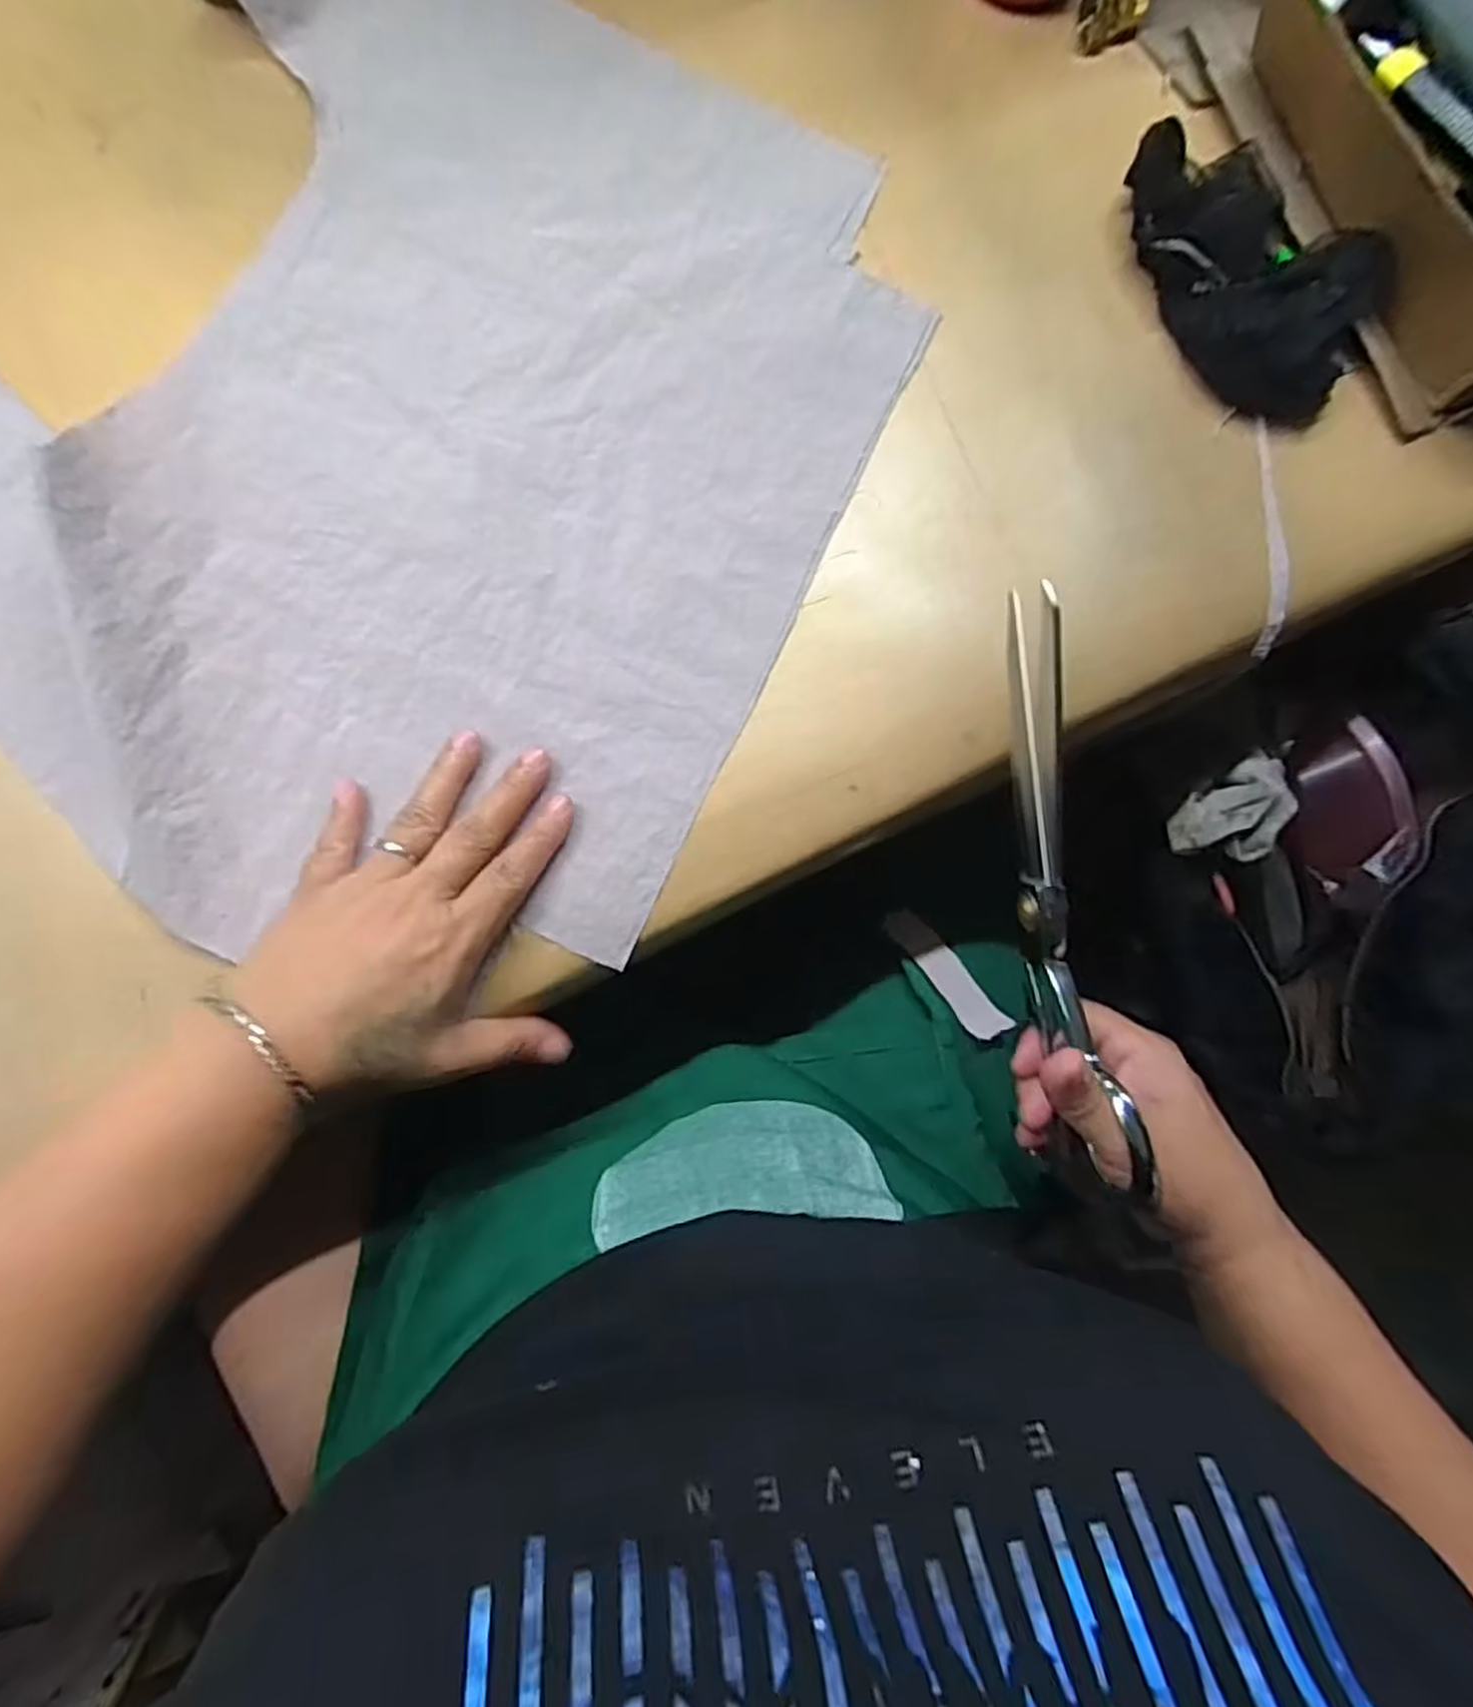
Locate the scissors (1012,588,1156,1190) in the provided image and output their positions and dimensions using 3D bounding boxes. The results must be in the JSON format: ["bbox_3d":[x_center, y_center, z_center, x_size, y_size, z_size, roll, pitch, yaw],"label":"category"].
[{"bbox_3d":[0.126,0.013,0.301,0.013,0.054,0.223,-8,94,-7],"label":"scissors"}]

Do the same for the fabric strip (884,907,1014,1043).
[{"bbox_3d":[0.116,0.065,0.437,0.021,0.005,0.087,-29,61,-14],"label":"fabric strip"}]

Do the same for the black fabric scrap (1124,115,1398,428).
[{"bbox_3d":[0.256,-0.285,0.379,0.099,0.029,0.143,-25,85,-9],"label":"black fabric scrap"}]

